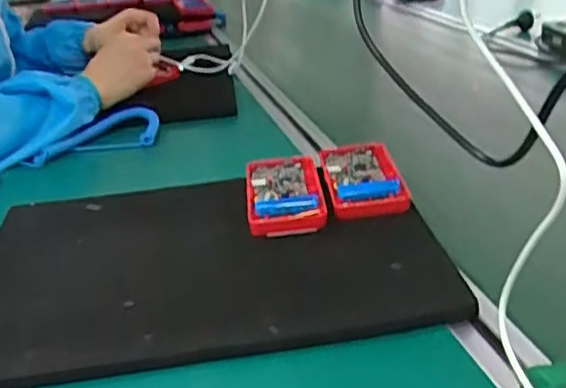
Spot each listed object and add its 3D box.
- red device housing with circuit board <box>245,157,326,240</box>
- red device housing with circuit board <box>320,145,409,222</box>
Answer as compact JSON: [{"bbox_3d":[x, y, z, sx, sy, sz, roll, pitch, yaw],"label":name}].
[{"bbox_3d":[0.001,-0.004,0.571,0.064,0.015,0.117,-4,25,-1],"label":"red device housing with circuit board"},{"bbox_3d":[0.069,-0.013,0.586,0.063,0.019,0.122,-4,25,-1],"label":"red device housing with circuit board"}]

